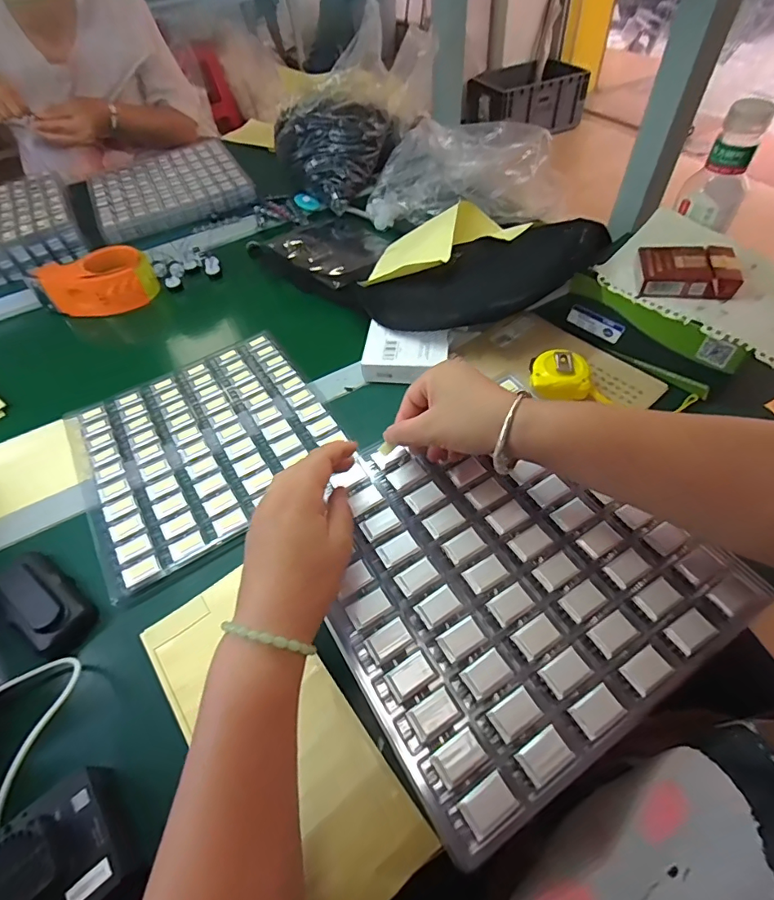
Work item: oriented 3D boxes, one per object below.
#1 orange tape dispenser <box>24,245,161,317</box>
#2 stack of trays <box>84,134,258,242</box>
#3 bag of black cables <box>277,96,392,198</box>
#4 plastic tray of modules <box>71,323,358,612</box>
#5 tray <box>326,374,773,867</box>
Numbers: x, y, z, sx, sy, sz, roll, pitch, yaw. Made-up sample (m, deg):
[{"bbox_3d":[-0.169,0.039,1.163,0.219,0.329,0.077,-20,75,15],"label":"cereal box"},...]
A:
[{"bbox_3d":[-0.434,-0.242,0.685,0.168,0.061,0.073,-21,56,-10],"label":"orange tape dispenser"},{"bbox_3d":[-0.399,-0.481,0.848,0.265,0.029,0.286,-25,54,-14],"label":"stack of trays"},{"bbox_3d":[-0.080,-0.541,0.806,0.149,0.115,0.173,36,64,28],"label":"bag of black cables"},{"bbox_3d":[-0.198,-0.011,0.513,0.257,0.016,0.262,-30,59,-14],"label":"plastic tray of modules"},{"bbox_3d":[0.080,0.081,0.348,0.253,0.012,0.251,-31,59,-15],"label":"tray"}]

